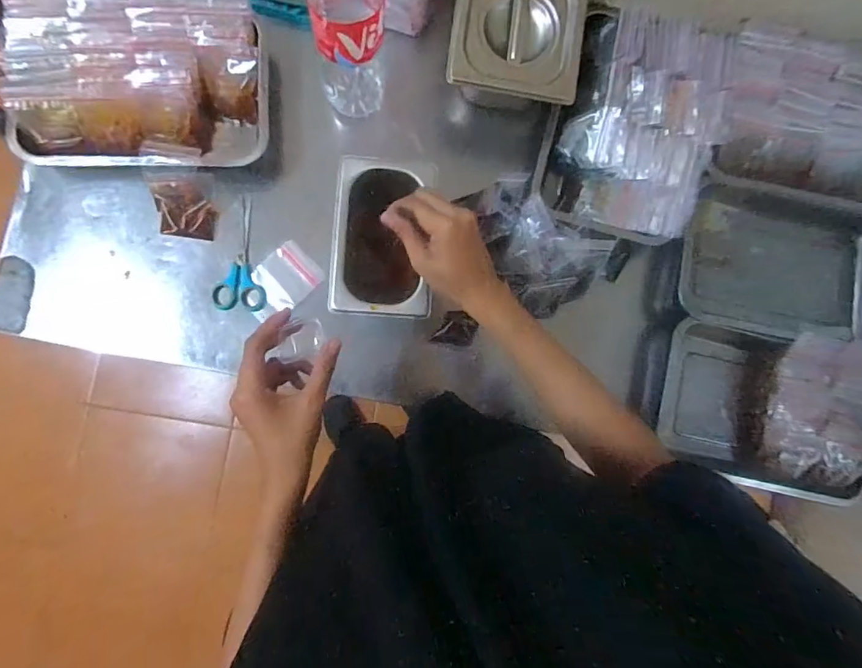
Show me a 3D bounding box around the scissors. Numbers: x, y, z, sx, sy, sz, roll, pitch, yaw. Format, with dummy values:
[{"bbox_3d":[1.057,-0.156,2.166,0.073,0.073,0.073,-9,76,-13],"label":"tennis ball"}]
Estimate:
[{"bbox_3d":[-0.255,-0.109,0.648,0.064,0.007,0.153,1,87,-5],"label":"scissors"}]

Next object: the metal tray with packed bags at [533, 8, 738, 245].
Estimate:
[{"bbox_3d":[0.279,-0.281,0.661,0.211,0.062,0.289,18,85,-4],"label":"metal tray with packed bags"}]

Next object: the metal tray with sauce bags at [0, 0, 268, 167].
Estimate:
[{"bbox_3d":[-0.361,-0.328,0.609,0.297,0.078,0.221,2,87,-5],"label":"metal tray with sauce bags"}]

